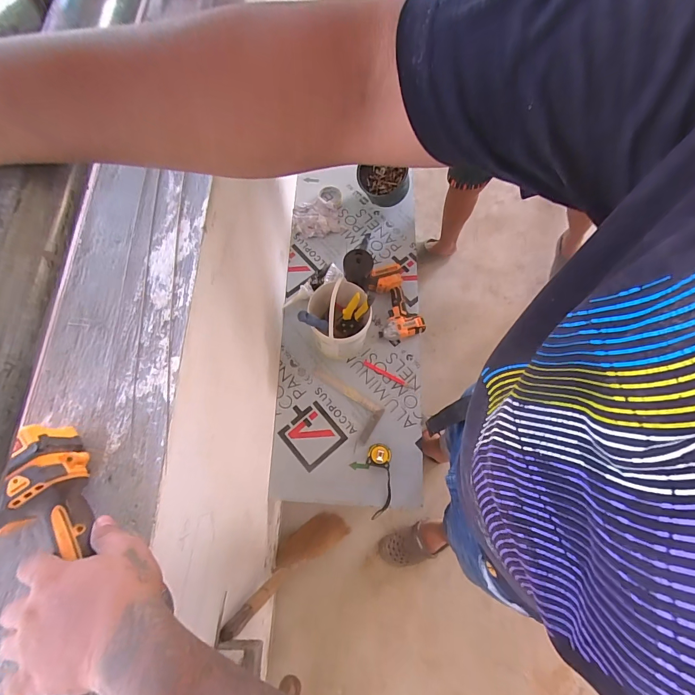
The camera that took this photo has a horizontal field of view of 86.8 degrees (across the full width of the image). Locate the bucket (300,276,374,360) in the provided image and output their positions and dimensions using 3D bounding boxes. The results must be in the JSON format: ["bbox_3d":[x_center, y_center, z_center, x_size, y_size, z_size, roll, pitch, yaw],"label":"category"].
[{"bbox_3d":[-0.024,-0.077,1.042,0.169,0.265,0.165,0,72,-1],"label":"bucket"}]

